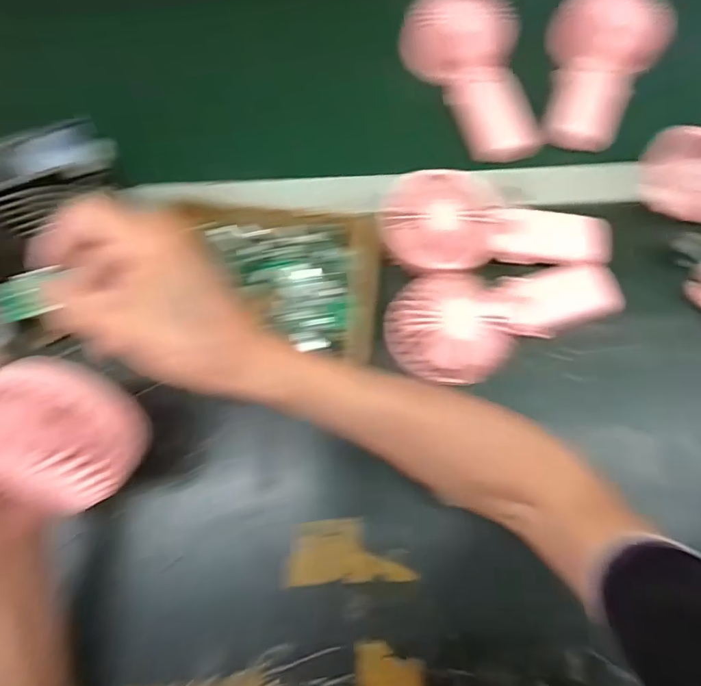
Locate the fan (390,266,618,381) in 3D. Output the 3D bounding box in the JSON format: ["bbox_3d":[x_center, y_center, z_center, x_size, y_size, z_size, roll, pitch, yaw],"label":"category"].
[{"bbox_3d":[0.128,-0.016,0.377,0.193,0.052,0.085,-8,74,-3],"label":"fan"}]

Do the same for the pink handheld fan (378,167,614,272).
[{"bbox_3d":[0.126,-0.099,0.400,0.193,0.046,0.089,-1,74,-1],"label":"pink handheld fan"}]

